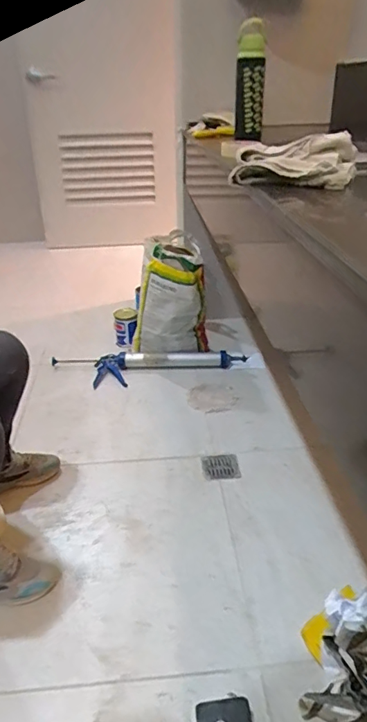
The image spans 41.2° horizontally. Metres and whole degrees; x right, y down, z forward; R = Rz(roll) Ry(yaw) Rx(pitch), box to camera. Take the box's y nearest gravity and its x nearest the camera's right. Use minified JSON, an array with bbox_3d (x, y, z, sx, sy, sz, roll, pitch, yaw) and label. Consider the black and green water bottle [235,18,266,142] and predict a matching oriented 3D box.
[{"bbox_3d":[0.180,-0.760,1.343,0.084,0.274,0.089,1,31,6],"label":"black and green water bottle"}]

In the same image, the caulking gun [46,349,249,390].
[{"bbox_3d":[-0.133,0.028,1.869,0.760,0.063,0.175,-2,29,-2],"label":"caulking gun"}]

